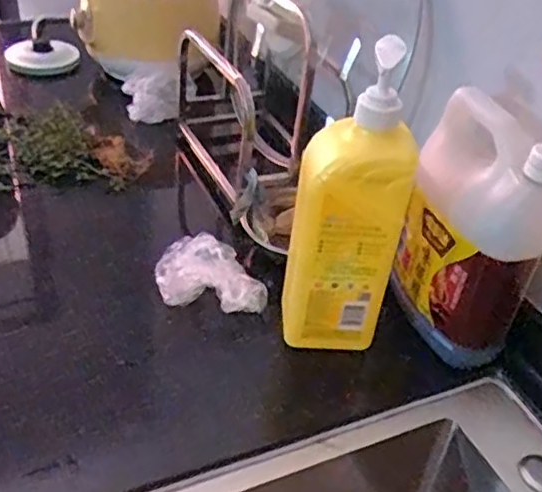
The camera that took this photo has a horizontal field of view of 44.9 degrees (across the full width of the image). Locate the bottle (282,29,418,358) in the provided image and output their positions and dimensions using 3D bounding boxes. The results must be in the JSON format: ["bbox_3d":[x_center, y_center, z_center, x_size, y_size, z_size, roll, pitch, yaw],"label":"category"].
[{"bbox_3d":[0.064,-0.026,0.546,0.090,0.267,0.057,10,38,4],"label":"bottle"}]

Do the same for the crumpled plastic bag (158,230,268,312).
[{"bbox_3d":[-0.068,0.029,0.655,0.090,0.047,0.116,-14,42,-24],"label":"crumpled plastic bag"}]

